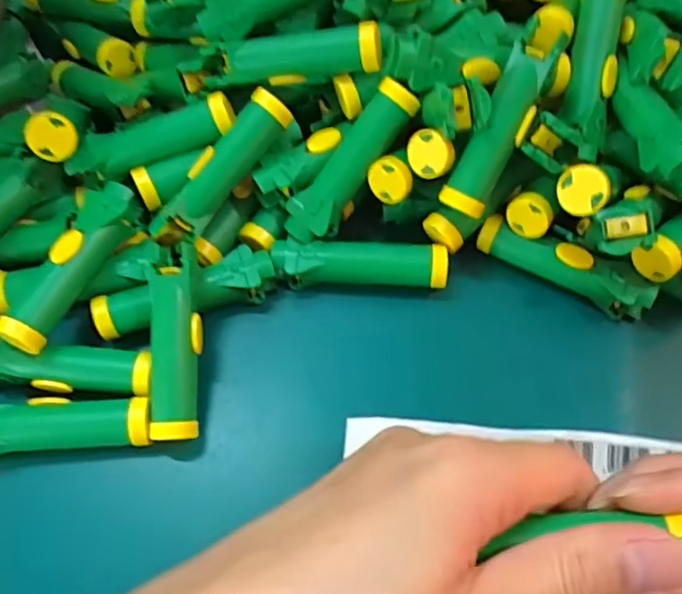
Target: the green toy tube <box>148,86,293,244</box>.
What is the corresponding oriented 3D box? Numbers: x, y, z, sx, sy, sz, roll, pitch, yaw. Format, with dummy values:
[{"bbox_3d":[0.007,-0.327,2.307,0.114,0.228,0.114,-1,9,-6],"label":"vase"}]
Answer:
[{"bbox_3d":[-0.053,-0.057,0.279,0.018,0.018,0.079,39,89,19],"label":"green toy tube"}]

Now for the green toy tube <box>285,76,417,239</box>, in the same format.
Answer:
[{"bbox_3d":[0.005,-0.060,0.282,0.019,0.015,0.081,42,103,20],"label":"green toy tube"}]

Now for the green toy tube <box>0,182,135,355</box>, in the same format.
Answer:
[{"bbox_3d":[-0.115,-0.013,0.268,0.018,0.022,0.081,20,64,10],"label":"green toy tube"}]

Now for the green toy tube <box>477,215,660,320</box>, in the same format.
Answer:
[{"bbox_3d":[0.103,-0.014,0.286,0.080,0.017,0.016,25,65,13],"label":"green toy tube"}]

